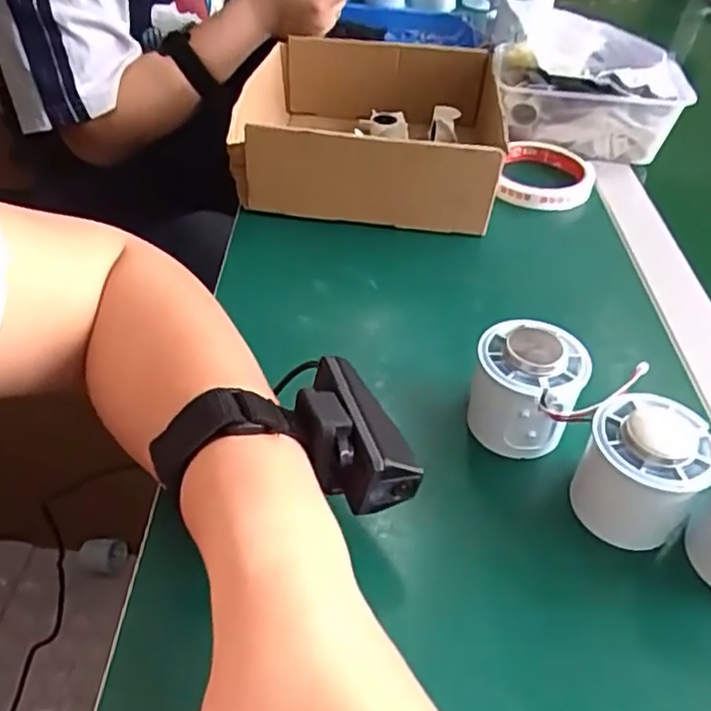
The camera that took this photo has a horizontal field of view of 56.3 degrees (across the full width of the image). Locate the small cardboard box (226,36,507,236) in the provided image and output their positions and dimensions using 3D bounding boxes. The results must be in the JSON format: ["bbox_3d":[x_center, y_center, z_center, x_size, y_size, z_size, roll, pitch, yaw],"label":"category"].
[{"bbox_3d":[0.011,-0.190,0.555,0.206,0.075,0.199,6,42,0],"label":"small cardboard box"}]

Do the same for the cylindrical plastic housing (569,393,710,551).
[{"bbox_3d":[0.133,0.059,0.315,0.052,0.065,0.048,3,42,-3],"label":"cylindrical plastic housing"}]

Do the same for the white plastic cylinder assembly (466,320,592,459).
[{"bbox_3d":[0.088,0.017,0.348,0.052,0.062,0.048,3,42,-3],"label":"white plastic cylinder assembly"}]

